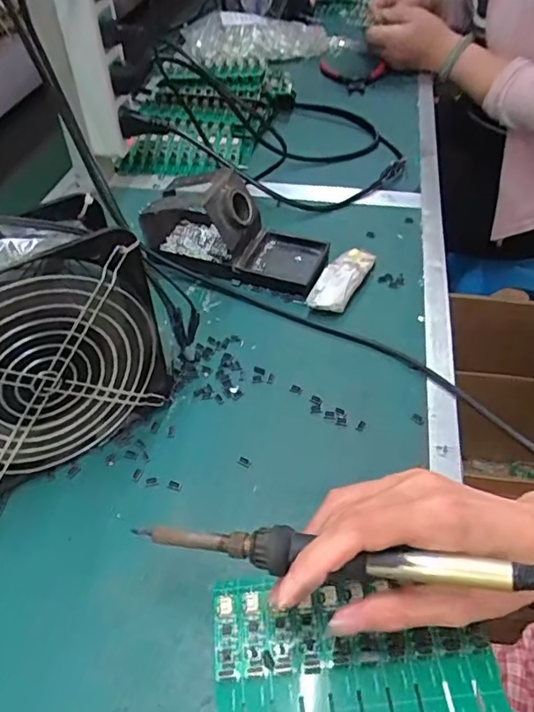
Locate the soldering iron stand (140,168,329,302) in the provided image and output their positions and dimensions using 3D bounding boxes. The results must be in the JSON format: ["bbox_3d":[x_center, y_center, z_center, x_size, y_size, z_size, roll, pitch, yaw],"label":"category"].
[{"bbox_3d":[-0.031,-0.117,0.491,0.168,0.073,0.073,14,48,15],"label":"soldering iron stand"}]

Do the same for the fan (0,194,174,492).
[{"bbox_3d":[-0.142,-0.002,0.331,0.147,0.154,0.058,-30,52,-25],"label":"fan"}]

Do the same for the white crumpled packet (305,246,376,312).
[{"bbox_3d":[0.065,-0.067,0.475,0.030,0.020,0.083,21,50,21],"label":"white crumpled packet"}]

